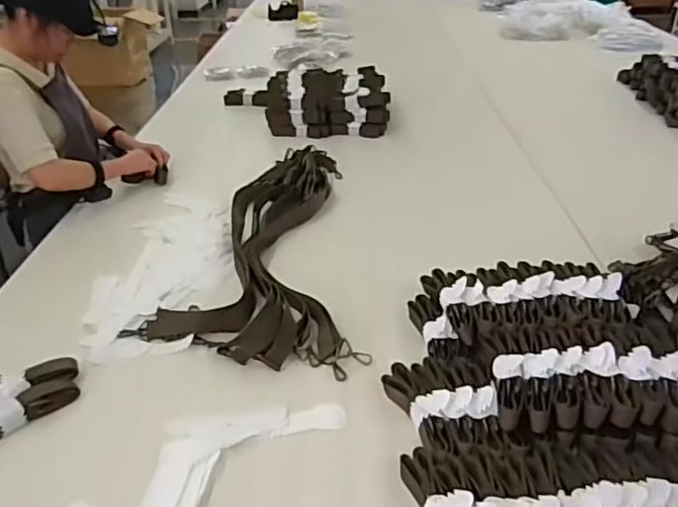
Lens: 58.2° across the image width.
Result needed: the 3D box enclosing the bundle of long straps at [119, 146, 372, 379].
[{"bbox_3d":[-0.076,-0.070,1.424,0.414,0.063,0.921,6,32,13],"label":"bundle of long straps"}]

